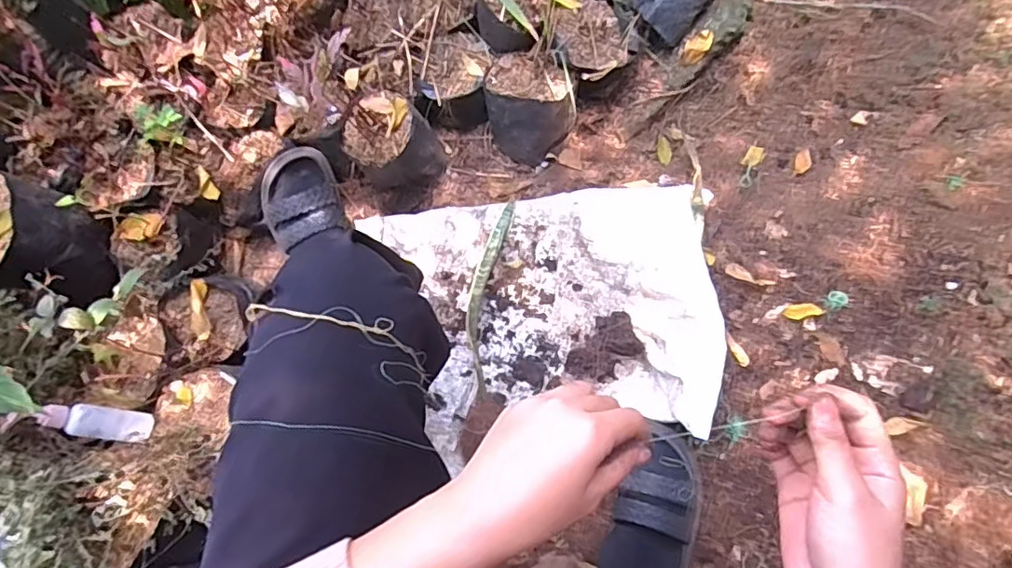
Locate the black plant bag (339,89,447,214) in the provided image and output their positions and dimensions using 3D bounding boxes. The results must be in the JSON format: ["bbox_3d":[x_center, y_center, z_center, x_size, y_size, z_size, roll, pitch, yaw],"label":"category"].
[{"bbox_3d":[-0.159,-0.184,0.794,0.122,0.117,0.111,27,75,8],"label":"black plant bag"}]

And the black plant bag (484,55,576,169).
[{"bbox_3d":[0.031,-0.241,0.787,0.109,0.102,0.117,-6,74,-2],"label":"black plant bag"}]

